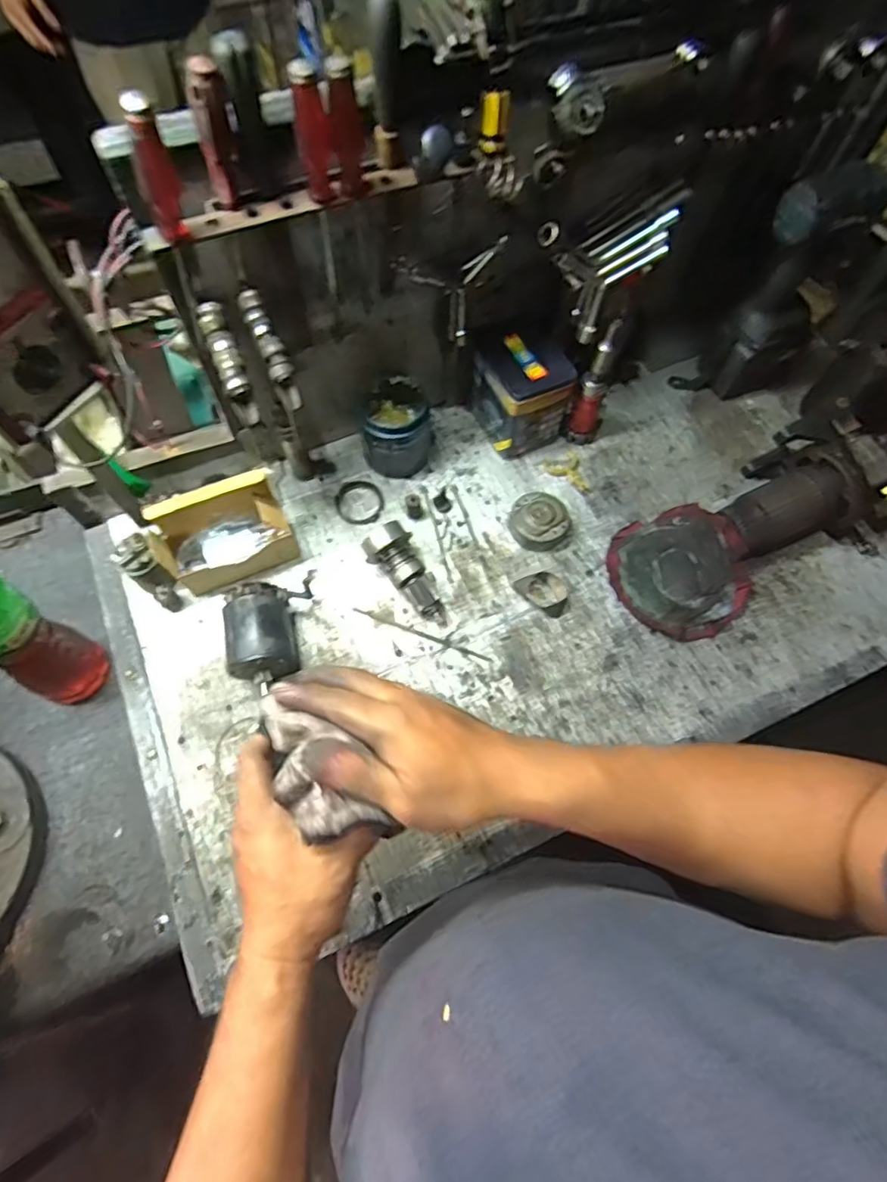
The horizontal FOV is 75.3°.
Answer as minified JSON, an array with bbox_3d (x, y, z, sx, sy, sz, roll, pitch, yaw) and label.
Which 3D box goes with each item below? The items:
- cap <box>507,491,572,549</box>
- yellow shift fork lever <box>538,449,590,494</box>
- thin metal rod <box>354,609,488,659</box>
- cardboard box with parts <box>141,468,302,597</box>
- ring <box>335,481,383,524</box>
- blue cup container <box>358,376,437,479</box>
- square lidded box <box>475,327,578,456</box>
[{"bbox_3d":[0.124,-0.090,0.741,0.075,0.034,0.064,36,71,13],"label":"cap"},{"bbox_3d":[0.174,-0.161,0.790,0.054,0.009,0.069,-25,69,-11],"label":"yellow shift fork lever"},{"bbox_3d":[-0.027,0.052,0.693,0.173,0.004,0.008,20,68,7],"label":"thin metal rod"},{"bbox_3d":[-0.257,-0.064,0.684,0.143,0.104,0.089,-17,68,-8],"label":"cardboard box with parts"},{"bbox_3d":[-0.112,-0.120,0.770,0.063,0.004,0.067,0,67,-1],"label":"ring"},{"bbox_3d":[-0.060,-0.216,0.762,0.090,0.100,0.088,0,67,-1],"label":"blue cup container"},{"bbox_3d":[0.105,-0.264,0.770,0.100,0.128,0.105,-24,69,-11],"label":"square lidded box"}]

